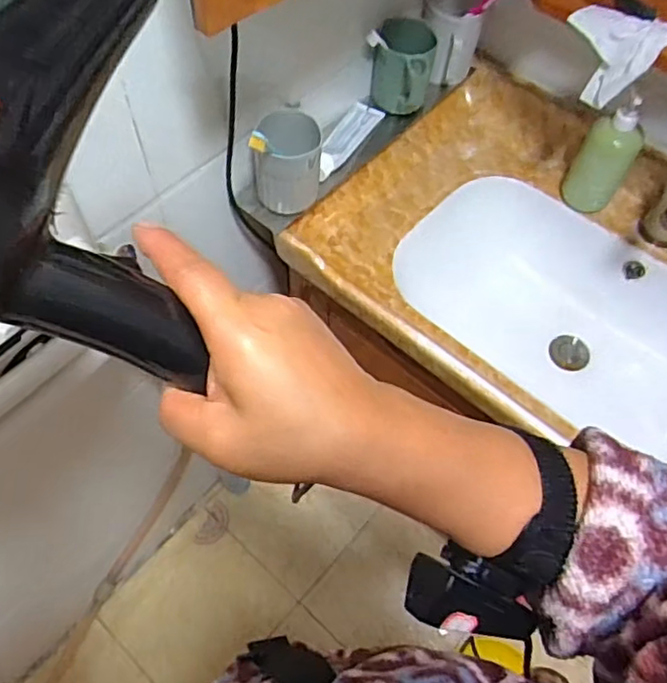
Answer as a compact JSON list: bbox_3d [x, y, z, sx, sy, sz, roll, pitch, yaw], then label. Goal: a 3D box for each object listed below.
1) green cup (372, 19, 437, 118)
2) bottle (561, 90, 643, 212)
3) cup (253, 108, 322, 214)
[{"bbox_3d":[0.099,-0.391,0.894,0.083,0.101,0.101,11,59,4],"label":"green cup"},{"bbox_3d":[0.385,-0.263,0.870,0.076,0.180,0.057,31,63,15],"label":"bottle"},{"bbox_3d":[-0.060,-0.230,0.788,0.086,0.108,0.081,-2,59,-4],"label":"cup"}]

